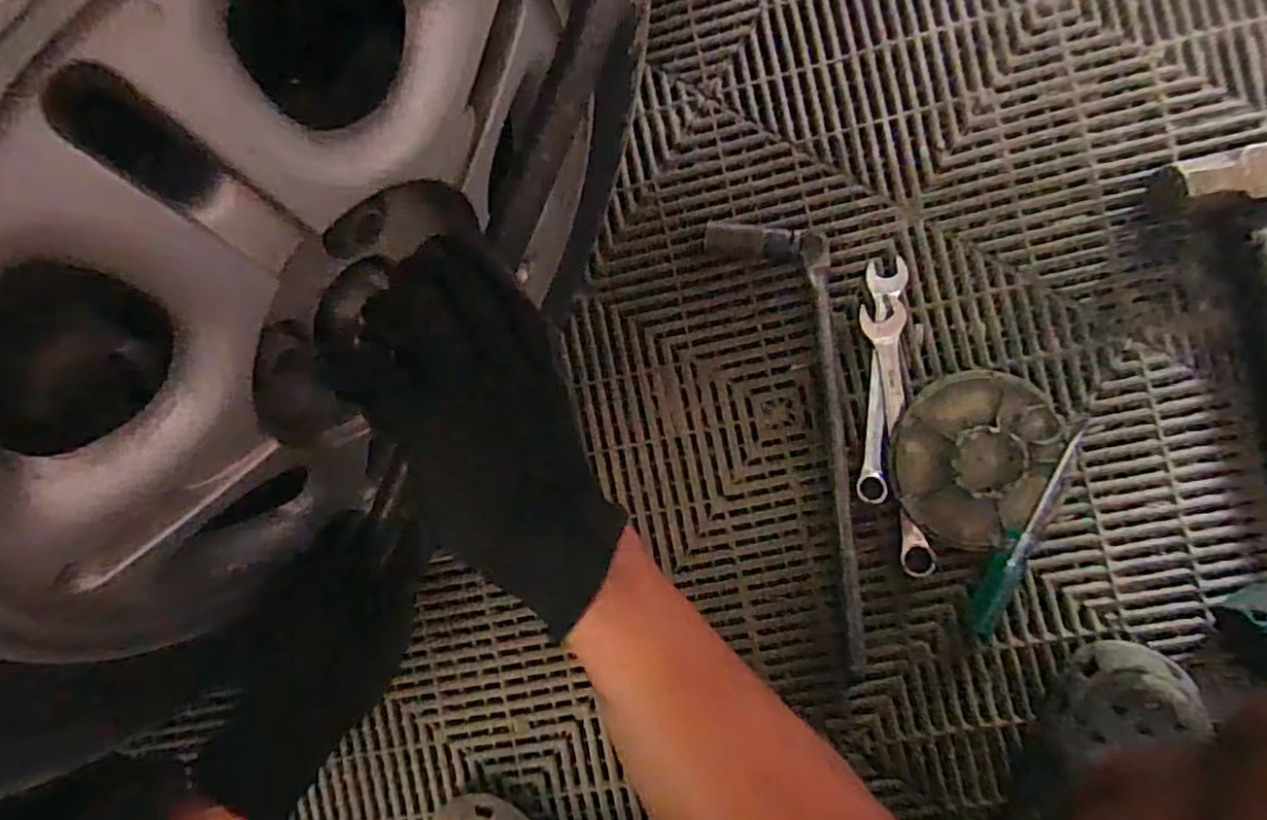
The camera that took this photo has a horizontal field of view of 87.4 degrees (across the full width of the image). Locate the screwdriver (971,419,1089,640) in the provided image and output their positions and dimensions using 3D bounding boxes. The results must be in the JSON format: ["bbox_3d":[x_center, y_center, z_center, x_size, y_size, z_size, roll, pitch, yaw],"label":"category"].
[{"bbox_3d":[0.309,0.097,0.526,0.026,0.028,0.182,21,92,9],"label":"screwdriver"}]

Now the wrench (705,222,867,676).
[{"bbox_3d":[0.146,0.022,0.549,0.089,0.028,0.378,-13,87,9],"label":"wrench"}]

